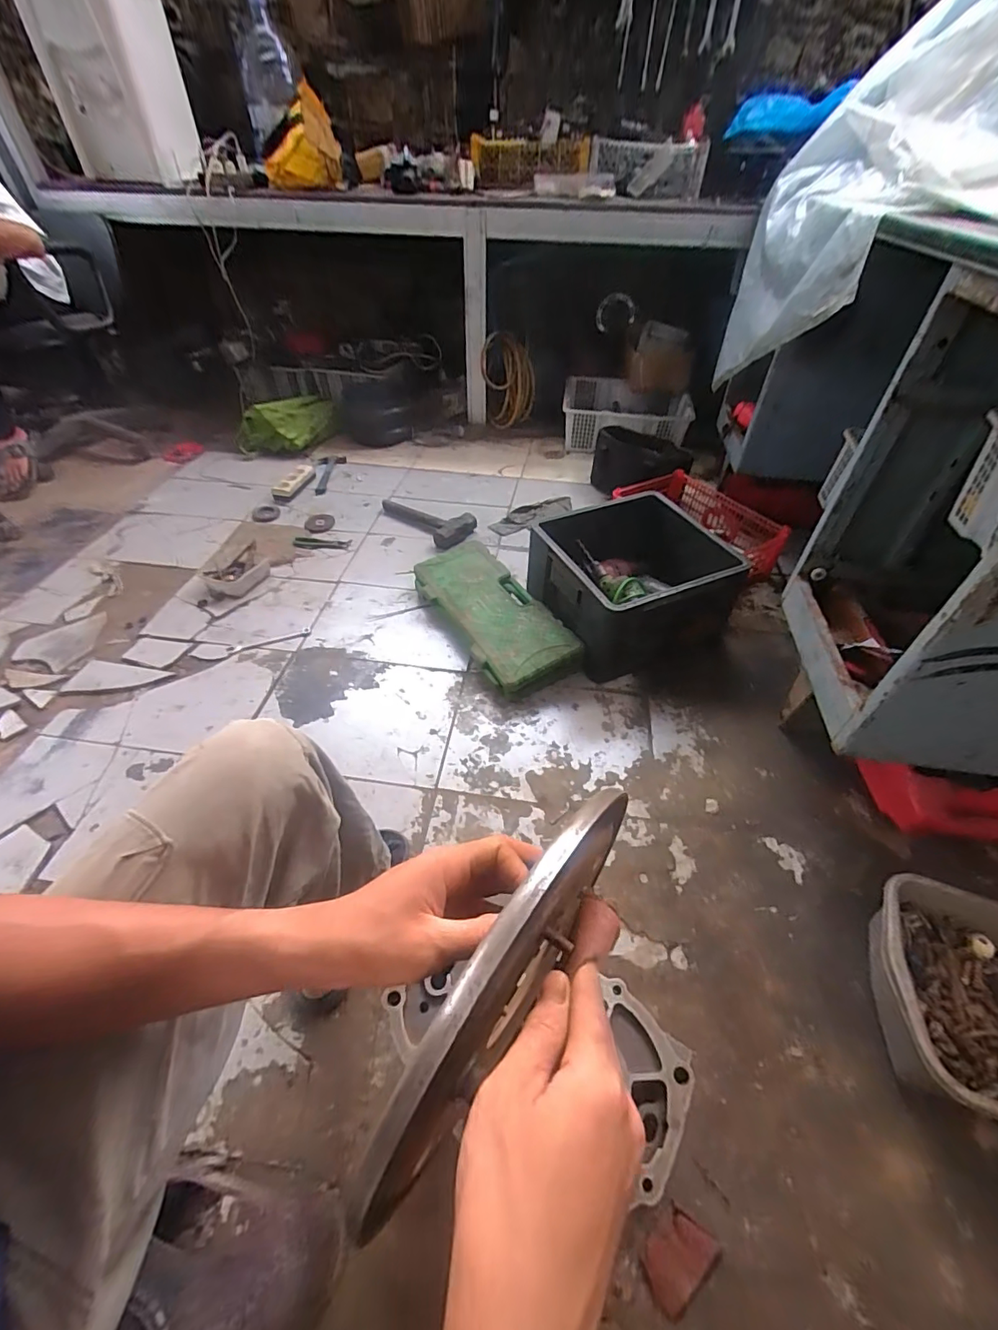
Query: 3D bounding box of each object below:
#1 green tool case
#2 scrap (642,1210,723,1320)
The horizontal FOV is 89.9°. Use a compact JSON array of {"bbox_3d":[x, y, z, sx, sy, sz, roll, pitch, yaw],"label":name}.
[{"bbox_3d":[-0.023,-0.127,1.204,0.204,0.094,0.489,-23,51,-21],"label":"green tool case"},{"bbox_3d":[0.192,0.639,0.537,0.078,0.005,0.055,-28,56,-28],"label":"scrap"}]

